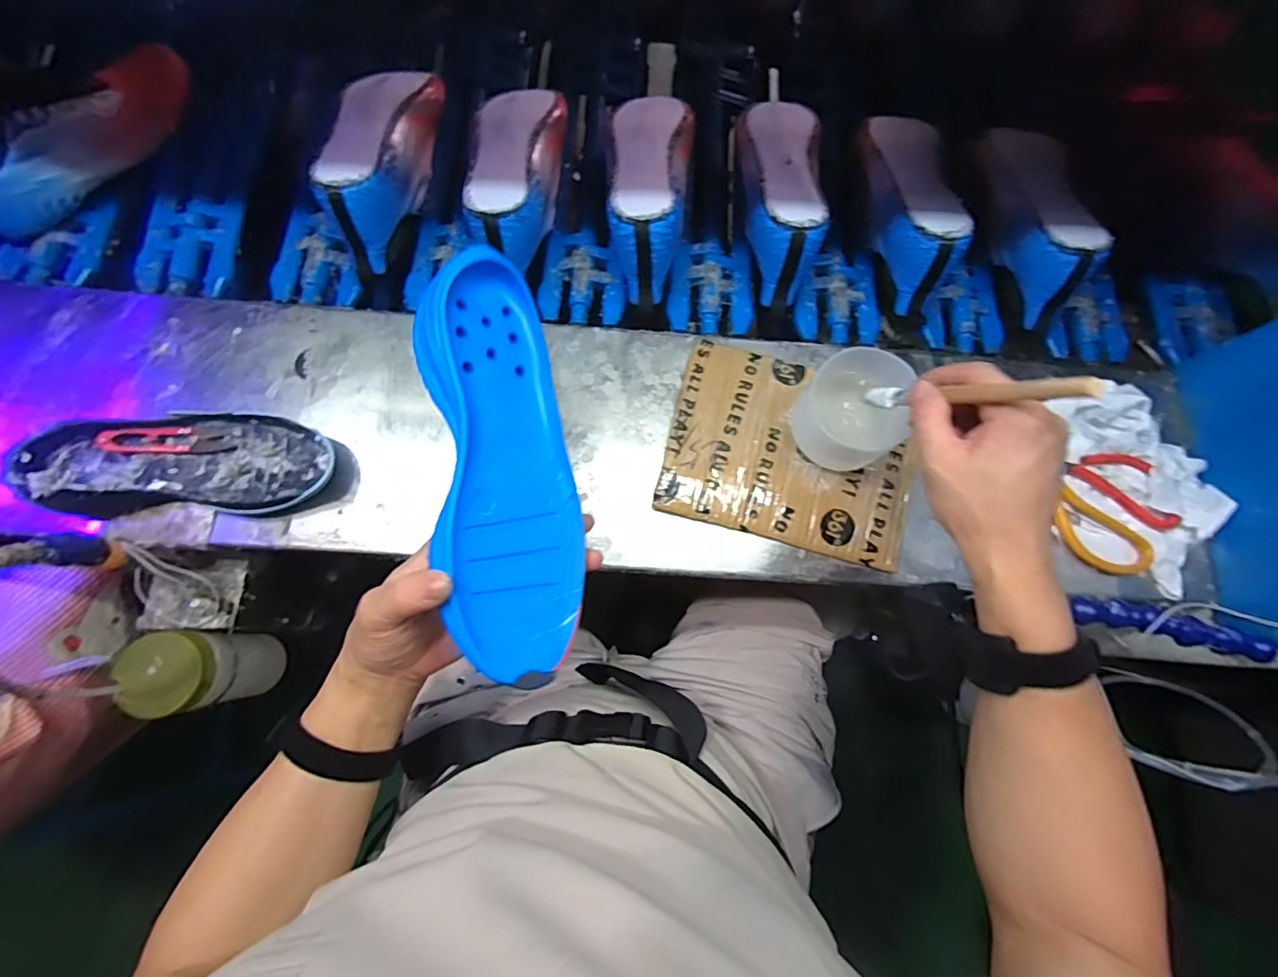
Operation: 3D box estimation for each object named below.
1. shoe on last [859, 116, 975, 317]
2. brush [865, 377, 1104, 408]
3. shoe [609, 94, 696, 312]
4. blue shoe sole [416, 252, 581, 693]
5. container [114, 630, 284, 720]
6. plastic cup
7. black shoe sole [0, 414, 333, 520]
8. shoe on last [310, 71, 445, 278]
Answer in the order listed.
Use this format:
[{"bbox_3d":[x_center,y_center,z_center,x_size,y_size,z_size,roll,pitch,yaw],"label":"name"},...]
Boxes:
[{"bbox_3d":[0.292,-0.308,0.575,0.080,0.100,0.244,-3,79,-1],"label":"shoe on last"},{"bbox_3d":[0.204,-0.061,0.343,0.013,0.172,0.014,-39,105,-7],"label":"brush"},{"bbox_3d":[0.006,-0.324,0.564,0.089,0.104,0.258,6,79,1],"label":"shoe"},{"bbox_3d":[-0.091,-0.016,0.363,0.106,0.040,0.275,-2,80,-42],"label":"blue shoe sole"},{"bbox_3d":[-0.431,0.179,0.542,0.077,0.131,0.074,-3,79,-1],"label":"container"},{"bbox_3d":[0.197,-0.067,0.491,0.095,0.051,0.093,0,79,0],"label":"plastic cup"},{"bbox_3d":[-0.386,-0.024,0.463,0.230,0.058,0.088,-1,79,-1],"label":"black shoe sole"},{"bbox_3d":[-0.274,-0.352,0.567,0.084,0.112,0.252,6,79,1],"label":"shoe on last"}]

